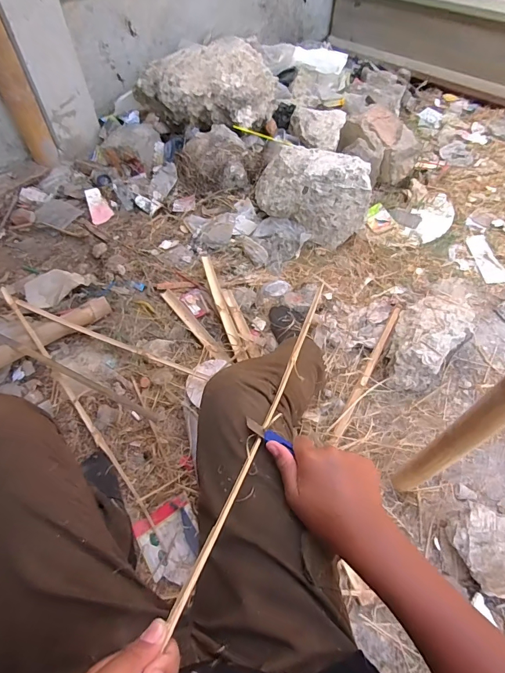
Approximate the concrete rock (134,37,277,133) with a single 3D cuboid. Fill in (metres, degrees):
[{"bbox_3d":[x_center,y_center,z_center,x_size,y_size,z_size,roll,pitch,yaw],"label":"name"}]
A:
[{"bbox_3d":[-0.169,-0.873,1.337,0.483,0.181,0.250,7,55,8],"label":"concrete rock"}]

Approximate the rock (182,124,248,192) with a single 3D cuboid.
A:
[{"bbox_3d":[-0.113,-0.593,1.312,0.235,0.133,0.202,25,60,19],"label":"rock"}]

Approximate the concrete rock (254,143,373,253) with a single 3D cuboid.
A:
[{"bbox_3d":[0.184,-0.464,1.193,0.364,0.206,0.239,18,57,13],"label":"concrete rock"}]

